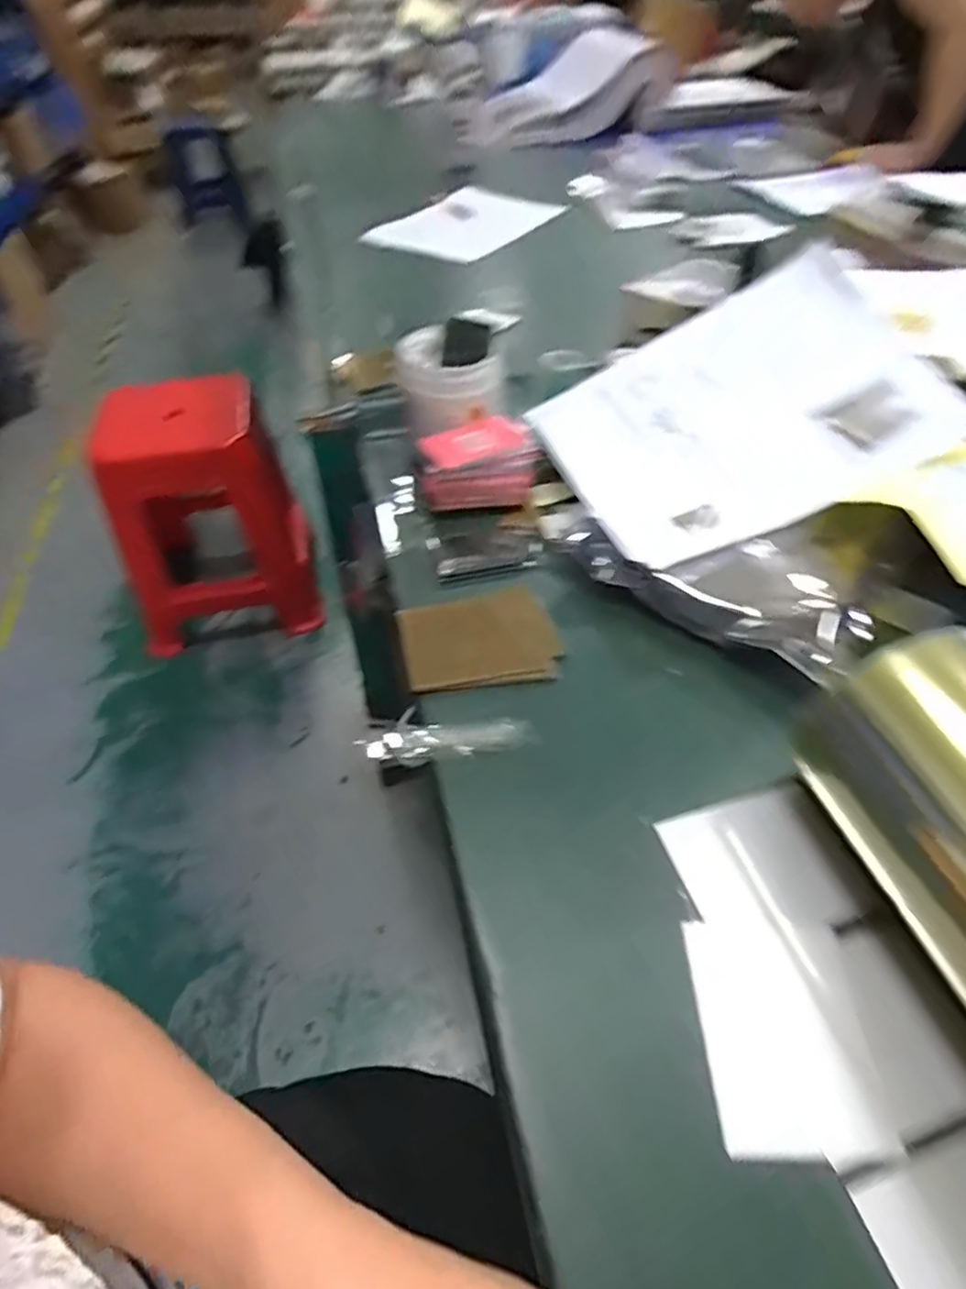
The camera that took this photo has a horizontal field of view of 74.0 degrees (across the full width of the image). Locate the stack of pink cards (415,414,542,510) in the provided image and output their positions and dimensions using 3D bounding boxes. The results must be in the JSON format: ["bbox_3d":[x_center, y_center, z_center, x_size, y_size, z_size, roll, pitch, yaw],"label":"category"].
[{"bbox_3d":[-0.004,-0.164,0.587,0.102,0.060,0.046,-7,50,-6],"label":"stack of pink cards"}]

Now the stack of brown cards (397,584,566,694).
[{"bbox_3d":[-0.003,-0.004,0.495,0.116,0.010,0.095,-12,51,-6],"label":"stack of brown cards"}]

